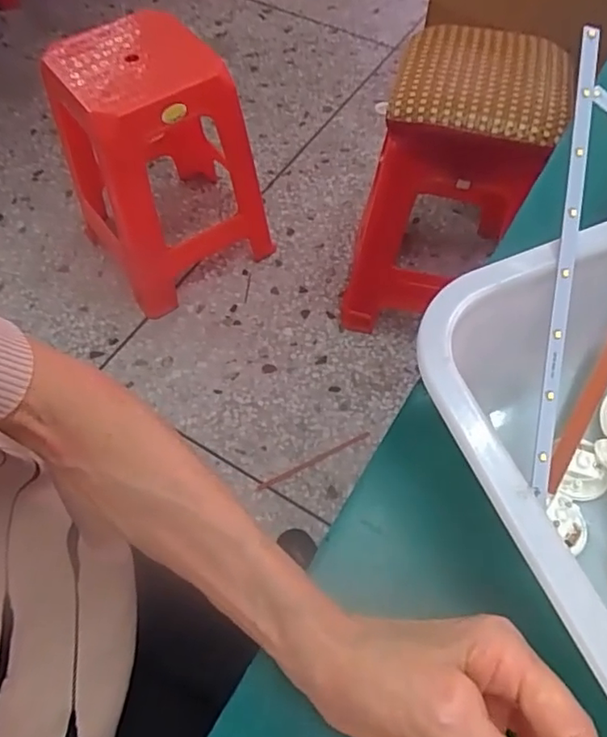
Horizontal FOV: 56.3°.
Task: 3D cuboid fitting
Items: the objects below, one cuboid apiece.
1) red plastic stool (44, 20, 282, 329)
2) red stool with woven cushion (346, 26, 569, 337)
[{"bbox_3d":[-0.297,-0.412,1.205,0.324,0.472,0.312,-33,64,-18],"label":"red plastic stool"},{"bbox_3d":[0.272,-0.325,1.099,0.276,0.496,0.309,17,60,10],"label":"red stool with woven cushion"}]

